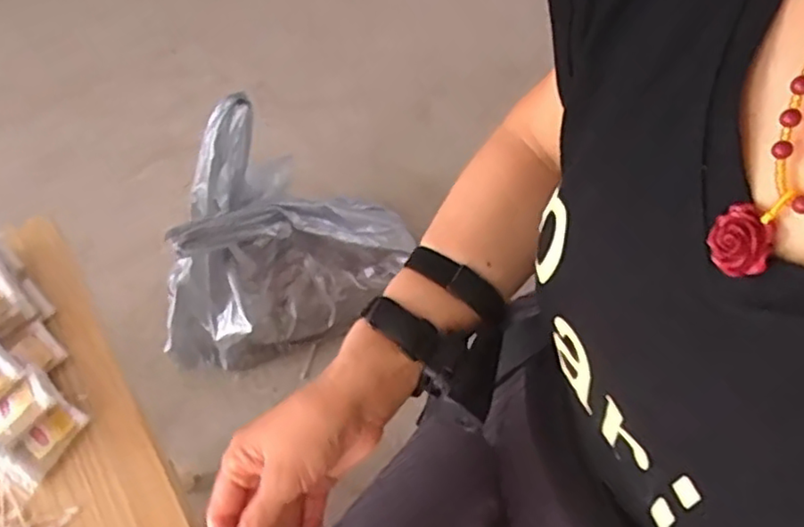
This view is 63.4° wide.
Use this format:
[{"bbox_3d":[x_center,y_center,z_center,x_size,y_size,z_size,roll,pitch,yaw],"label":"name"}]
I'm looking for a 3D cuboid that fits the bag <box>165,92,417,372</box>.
[{"bbox_3d":[-0.220,-0.028,1.079,0.462,0.443,0.205,-20,61,-6],"label":"bag"}]

